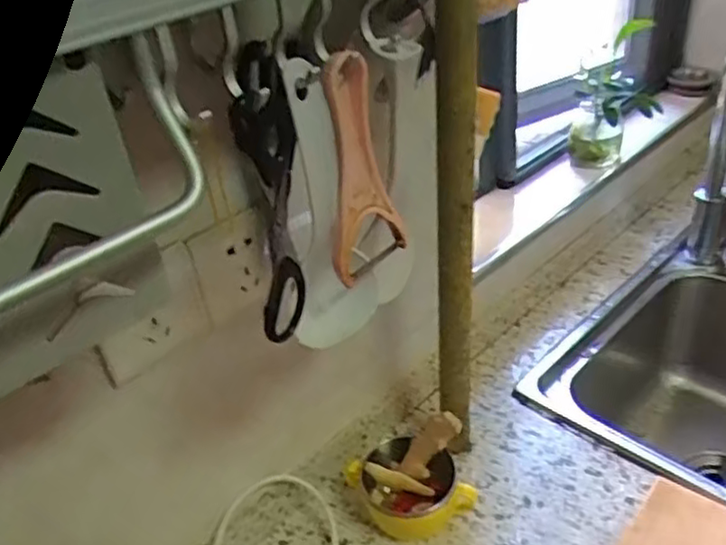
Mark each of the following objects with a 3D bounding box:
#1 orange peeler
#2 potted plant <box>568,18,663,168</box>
[{"bbox_3d":[-0.002,-0.063,0.416,0.019,0.143,0.056,18,41,33],"label":"orange peeler"},{"bbox_3d":[0.378,-0.262,0.990,0.122,0.182,0.137,8,36,21],"label":"potted plant"}]

